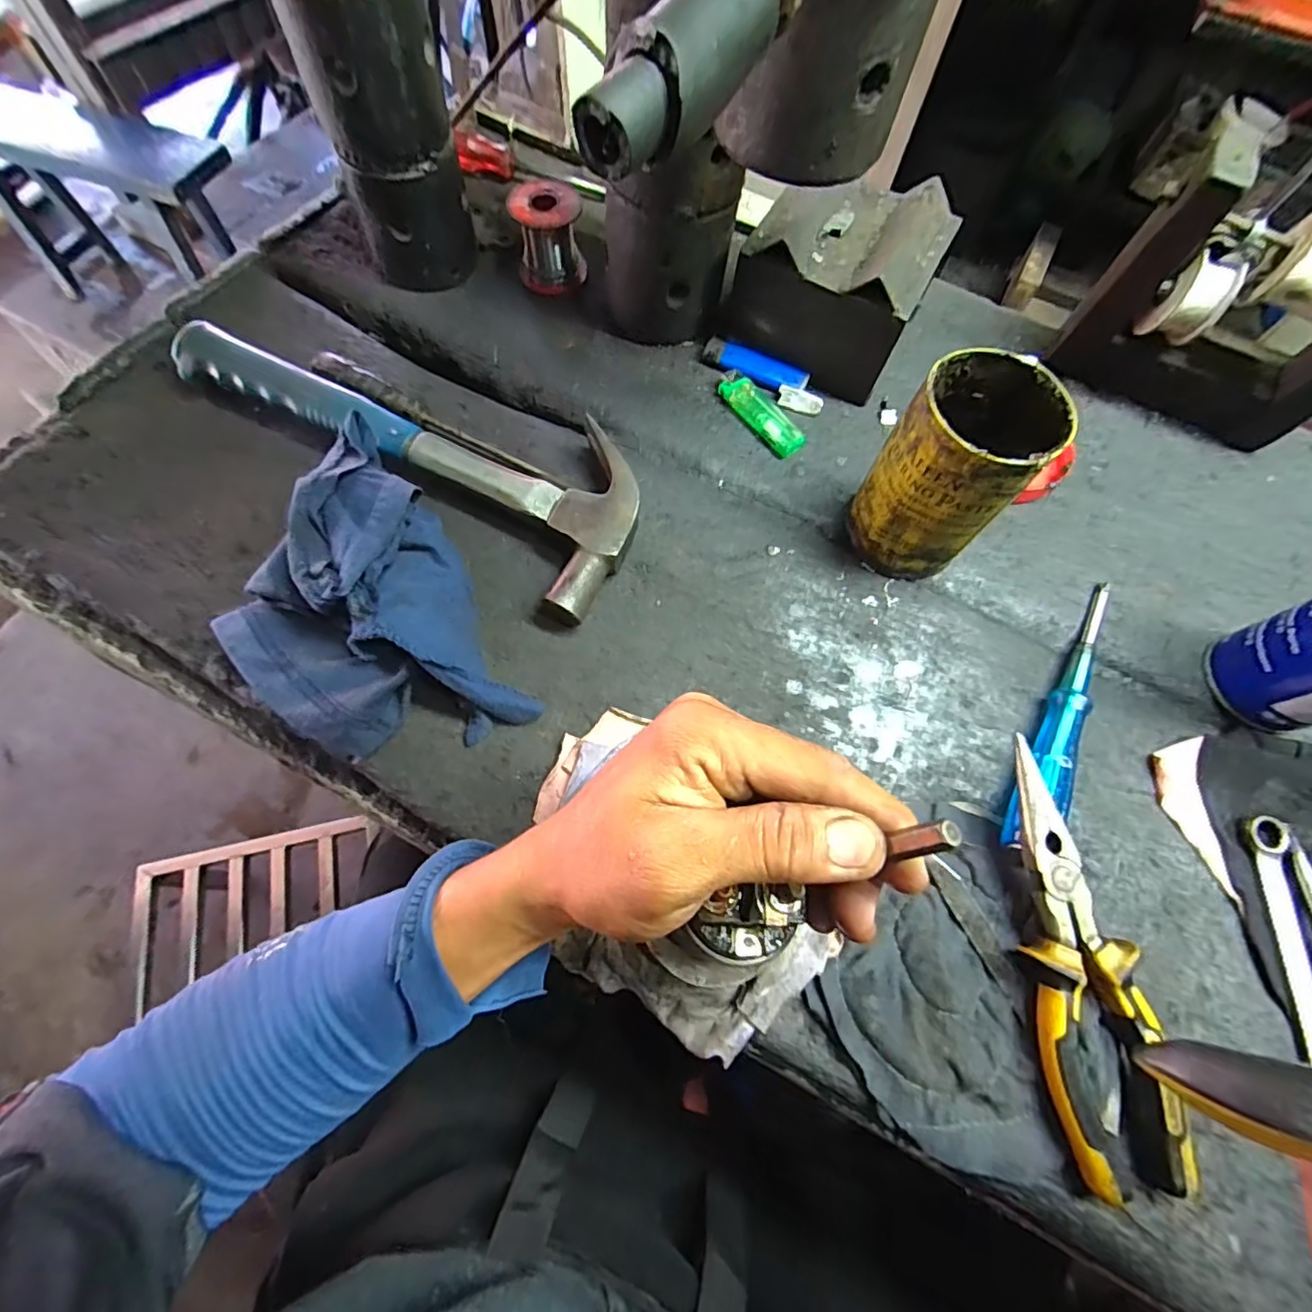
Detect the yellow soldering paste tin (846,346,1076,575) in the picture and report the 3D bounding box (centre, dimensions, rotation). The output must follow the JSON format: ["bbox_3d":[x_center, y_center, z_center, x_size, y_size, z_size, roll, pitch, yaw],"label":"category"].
[{"bbox_3d":[0.170,-0.106,0.340,0.074,0.115,0.079,1,69,-2],"label":"yellow soldering paste tin"}]

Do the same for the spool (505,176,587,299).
[{"bbox_3d":[-0.082,-0.322,0.446,0.051,0.061,0.051,2,67,-4],"label":"spool"}]

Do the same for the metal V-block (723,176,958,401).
[{"bbox_3d":[0.130,-0.269,0.412,0.122,0.084,0.122,30,71,9],"label":"metal V-block"}]

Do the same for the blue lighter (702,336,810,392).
[{"bbox_3d":[0.073,-0.214,0.429,0.079,0.011,0.024,25,66,9],"label":"blue lighter"}]

